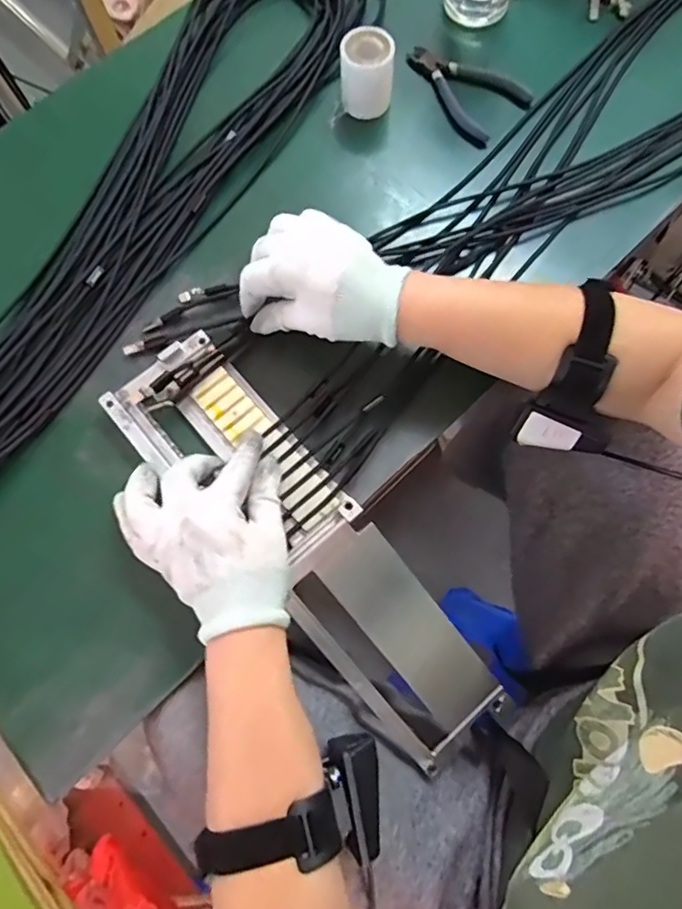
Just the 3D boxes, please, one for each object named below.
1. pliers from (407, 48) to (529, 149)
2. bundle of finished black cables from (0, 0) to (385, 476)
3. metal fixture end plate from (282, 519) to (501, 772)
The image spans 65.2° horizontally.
[{"bbox_3d":[0.113,-0.355,0.521,0.070,0.021,0.127,-43,78,-10],"label":"pliers"},{"bbox_3d":[-0.208,-0.209,0.467,0.161,0.040,0.782,31,77,10],"label":"bundle of finished black cables"},{"bbox_3d":[0.040,0.141,0.408,0.087,0.012,0.196,-39,99,-9],"label":"metal fixture end plate"}]

